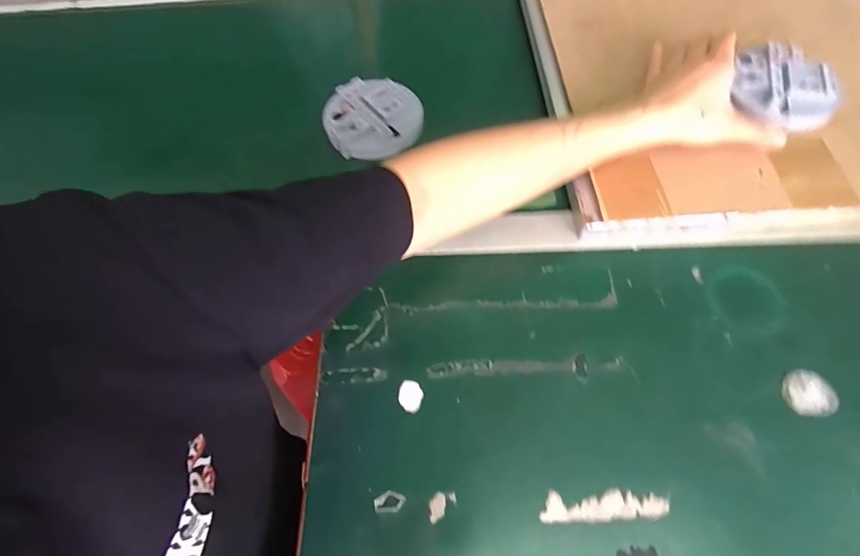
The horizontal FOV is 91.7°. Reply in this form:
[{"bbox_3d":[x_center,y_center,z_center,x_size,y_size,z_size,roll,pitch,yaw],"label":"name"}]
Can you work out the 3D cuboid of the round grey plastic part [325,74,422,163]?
[{"bbox_3d":[-0.061,-0.170,0.441,0.099,0.025,0.096,-1,62,2],"label":"round grey plastic part"}]

